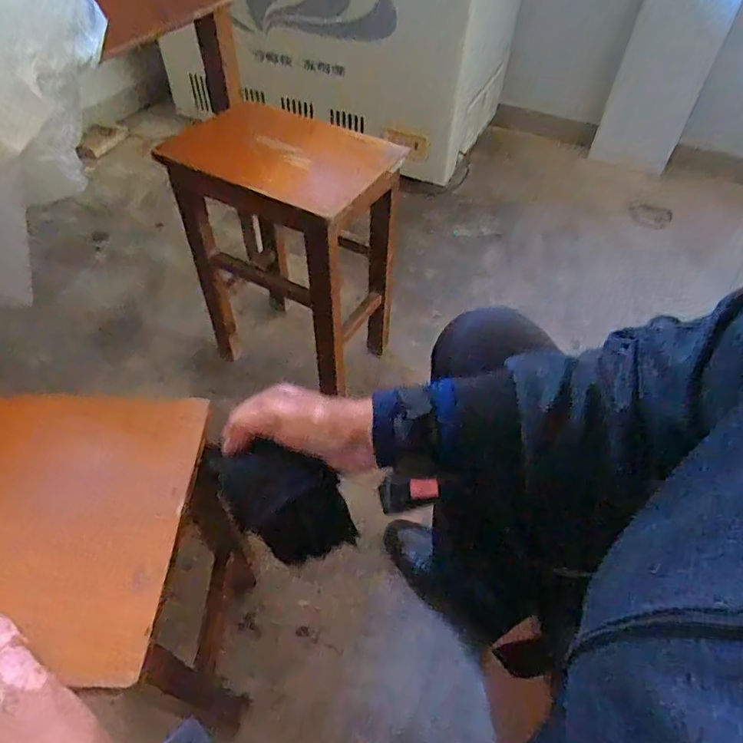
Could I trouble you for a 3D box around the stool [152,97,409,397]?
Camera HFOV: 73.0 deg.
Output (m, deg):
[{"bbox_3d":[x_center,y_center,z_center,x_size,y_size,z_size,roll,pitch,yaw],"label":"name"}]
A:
[{"bbox_3d":[-0.140,-0.230,0.962,0.355,0.444,0.315,23,54,16],"label":"stool"}]

